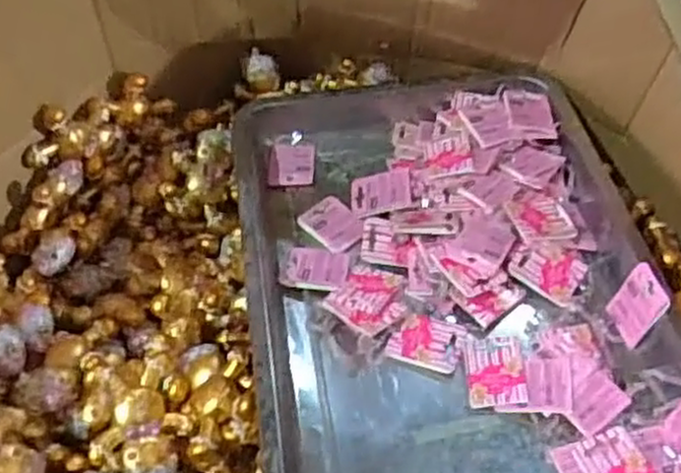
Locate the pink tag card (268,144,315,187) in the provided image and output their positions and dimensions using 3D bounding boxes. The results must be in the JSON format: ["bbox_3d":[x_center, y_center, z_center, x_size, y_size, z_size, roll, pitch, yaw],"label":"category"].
[{"bbox_3d":[-0.049,-0.074,0.787,0.045,0.007,0.059,2,55,-1],"label":"pink tag card"}]

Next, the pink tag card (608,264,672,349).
[{"bbox_3d":[0.242,0.056,0.631,0.004,0.057,0.047,6,40,-24],"label":"pink tag card"}]

